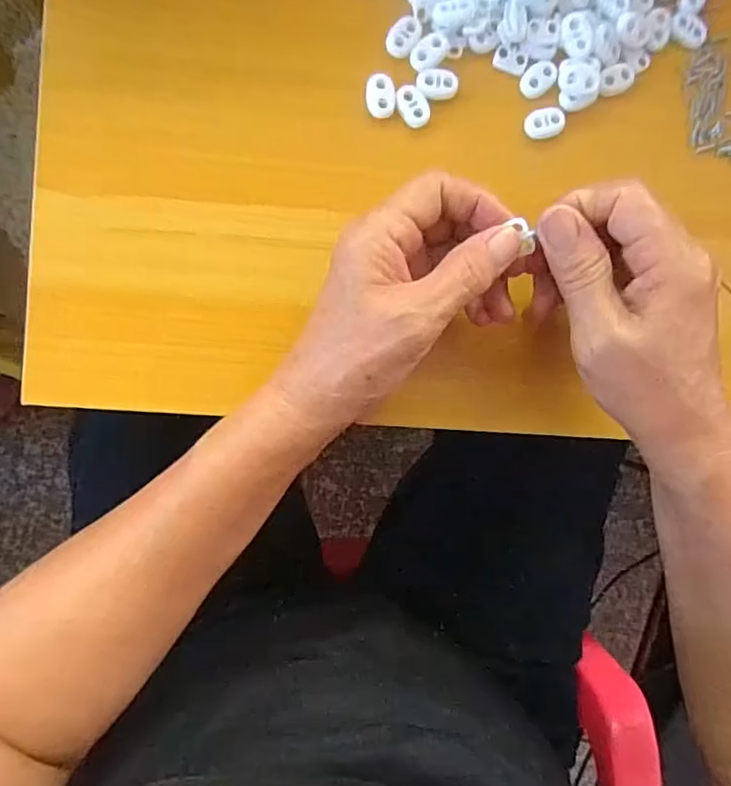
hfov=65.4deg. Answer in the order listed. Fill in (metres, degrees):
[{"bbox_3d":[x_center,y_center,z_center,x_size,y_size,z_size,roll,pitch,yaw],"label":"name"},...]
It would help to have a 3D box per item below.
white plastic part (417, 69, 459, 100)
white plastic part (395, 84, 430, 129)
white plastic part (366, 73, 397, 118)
[{"bbox_3d":[0.039,-0.167,0.307,0.022,0.004,0.015,1,91,-6],"label":"white plastic part"},{"bbox_3d":[0.026,-0.155,0.308,0.015,0.004,0.022,-30,94,-5],"label":"white plastic part"},{"bbox_3d":[0.008,-0.160,0.306,0.016,0.004,0.022,2,91,-6],"label":"white plastic part"}]

